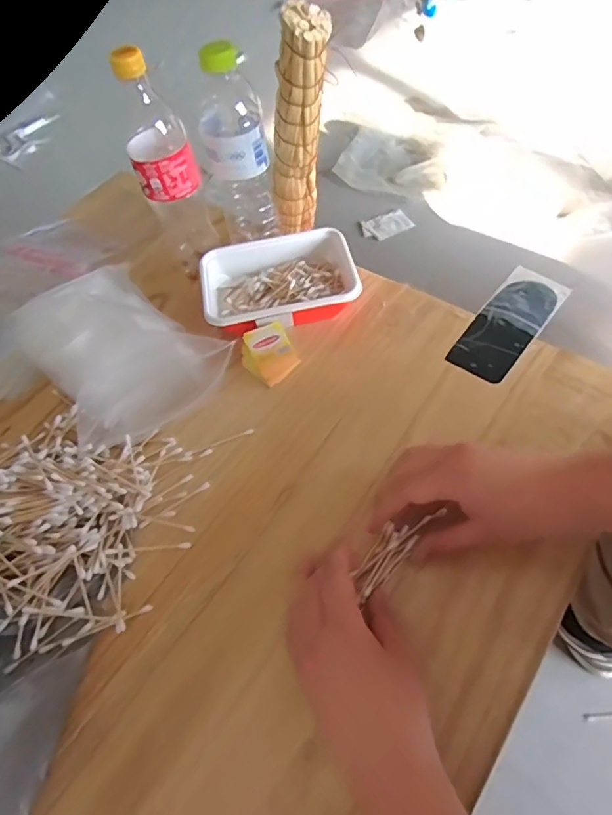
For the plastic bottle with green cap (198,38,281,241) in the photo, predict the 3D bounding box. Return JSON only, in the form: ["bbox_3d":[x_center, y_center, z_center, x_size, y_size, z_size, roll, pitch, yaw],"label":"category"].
[{"bbox_3d":[-0.069,-0.258,0.542,0.068,0.217,0.057,-11,59,-1],"label":"plastic bottle with green cap"}]

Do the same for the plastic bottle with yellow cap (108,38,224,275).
[{"bbox_3d":[-0.138,-0.238,0.531,0.066,0.234,0.058,-16,57,-3],"label":"plastic bottle with yellow cap"}]

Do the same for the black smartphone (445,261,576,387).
[{"bbox_3d":[0.220,-0.093,0.550,0.064,0.015,0.173,34,66,21],"label":"black smartphone"}]

